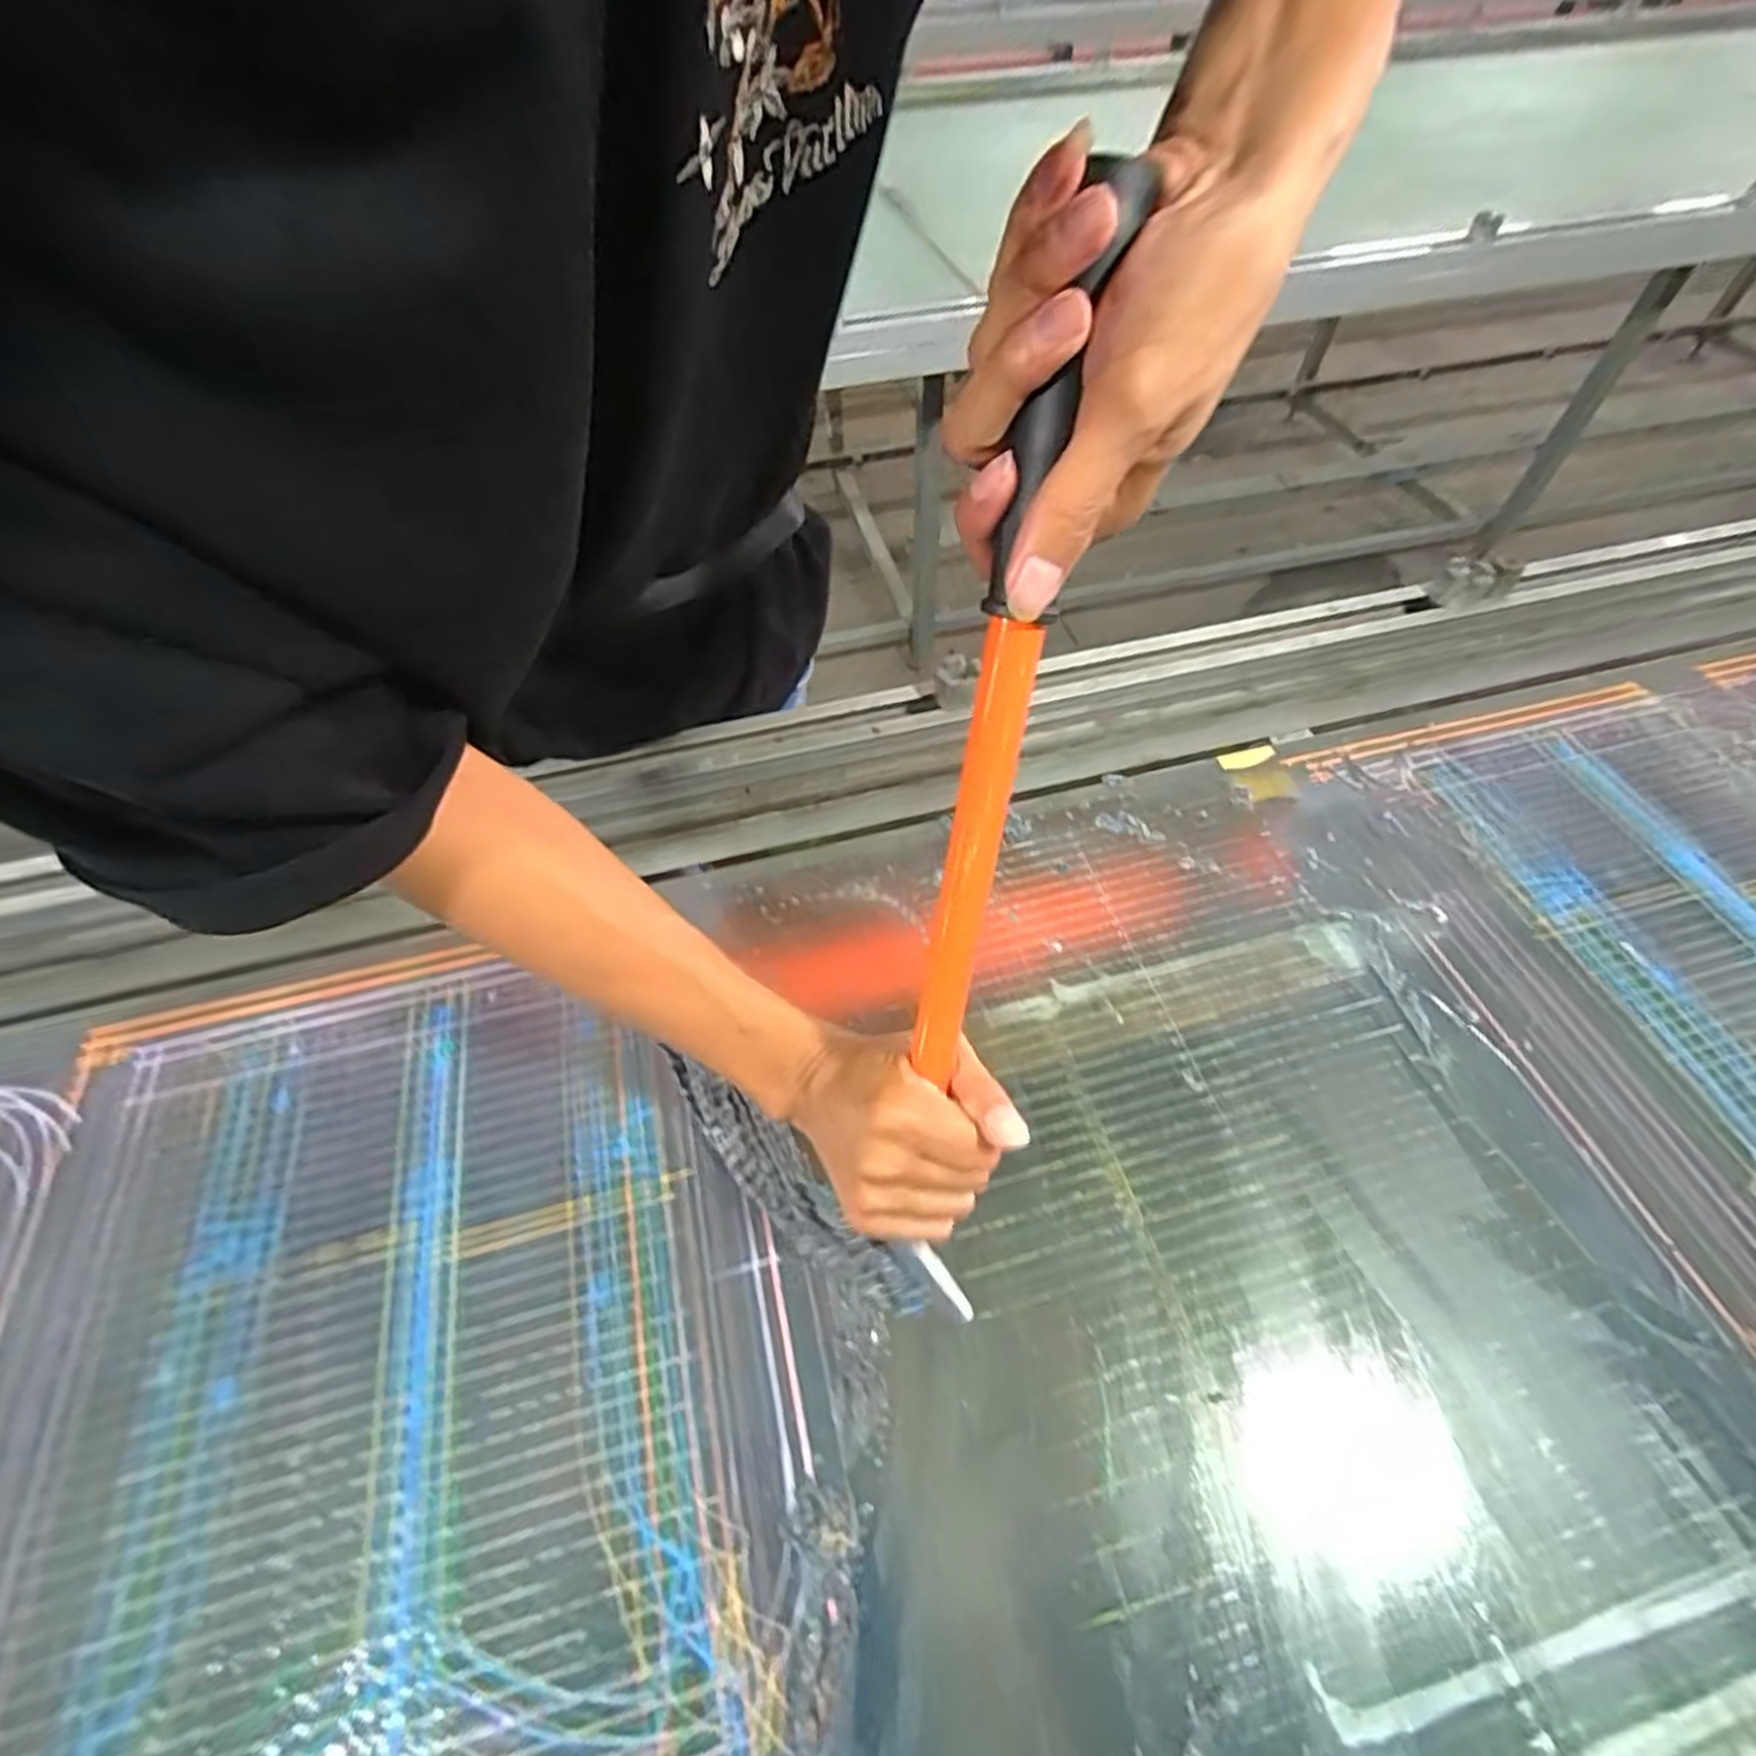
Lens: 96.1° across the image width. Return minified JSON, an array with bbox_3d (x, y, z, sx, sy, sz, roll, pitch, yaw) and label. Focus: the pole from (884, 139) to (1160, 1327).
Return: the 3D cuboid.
[{"bbox_3d":[0.042,0.007,0.304,0.038,0.440,0.023,8,26,5],"label":"pole"}]

